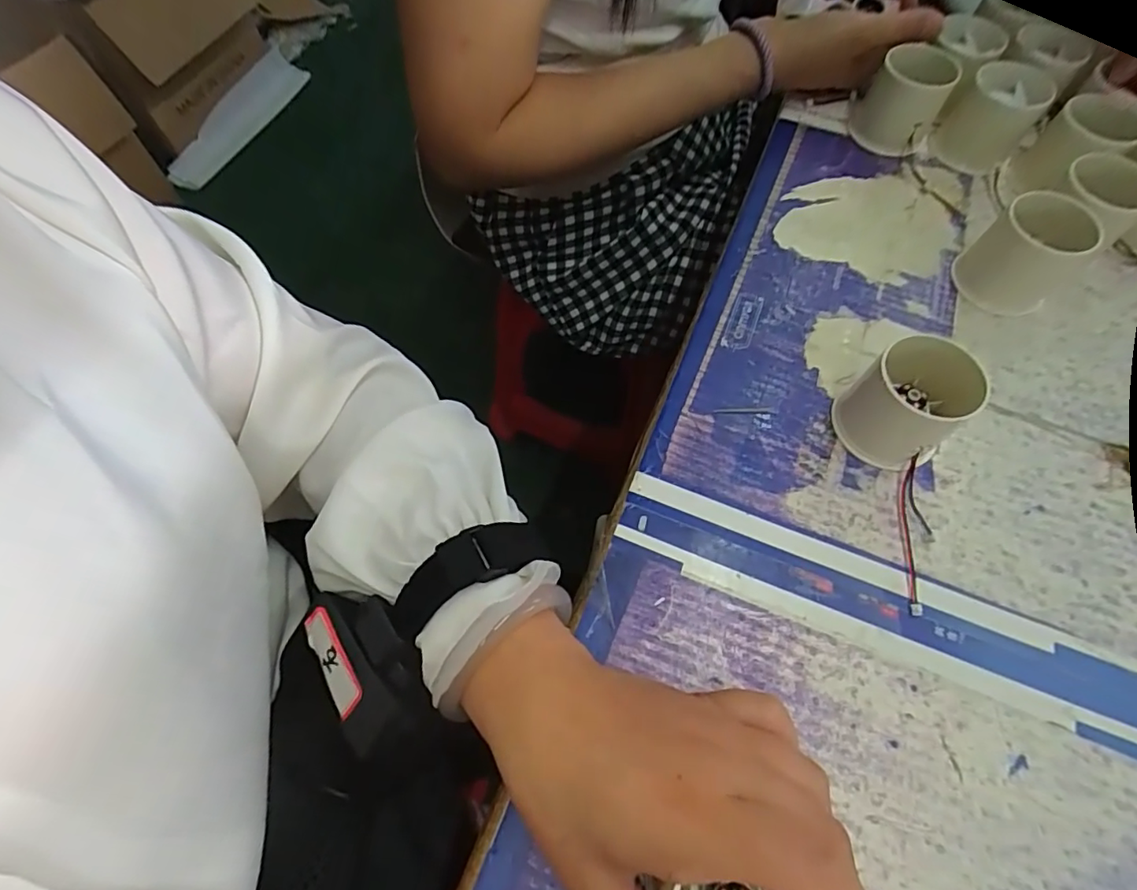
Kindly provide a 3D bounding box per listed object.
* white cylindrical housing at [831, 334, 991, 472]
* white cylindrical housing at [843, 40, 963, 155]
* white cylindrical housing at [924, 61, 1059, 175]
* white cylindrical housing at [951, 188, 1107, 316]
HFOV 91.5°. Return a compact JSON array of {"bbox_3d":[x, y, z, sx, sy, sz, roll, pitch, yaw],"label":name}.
[{"bbox_3d":[0.177,-0.022,0.289,0.052,0.050,0.053,-34,68,-16],"label":"white cylindrical housing"},{"bbox_3d":[0.241,-0.250,0.403,0.055,0.051,0.055,0,63,0],"label":"white cylindrical housing"},{"bbox_3d":[0.299,-0.232,0.396,0.053,0.055,0.053,0,63,0],"label":"white cylindrical housing"},{"bbox_3d":[0.279,-0.118,0.337,0.052,0.054,0.052,-39,69,-18],"label":"white cylindrical housing"}]

